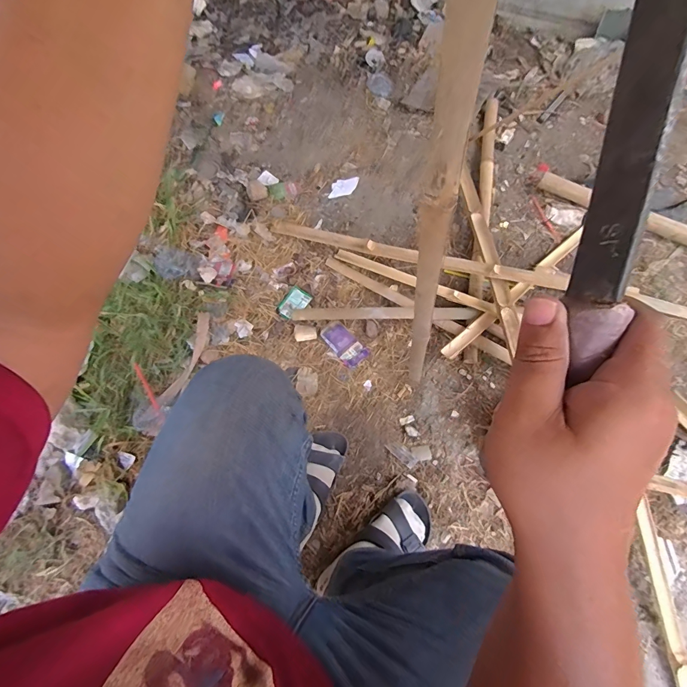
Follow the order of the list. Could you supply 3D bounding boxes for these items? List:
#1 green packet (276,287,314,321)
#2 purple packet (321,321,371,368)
[{"bbox_3d":[-0.136,-0.109,0.999,0.066,0.006,0.095,31,72,13],"label":"green packet"},{"bbox_3d":[0.001,0.000,0.952,0.067,0.007,0.130,-41,72,-13],"label":"purple packet"}]

